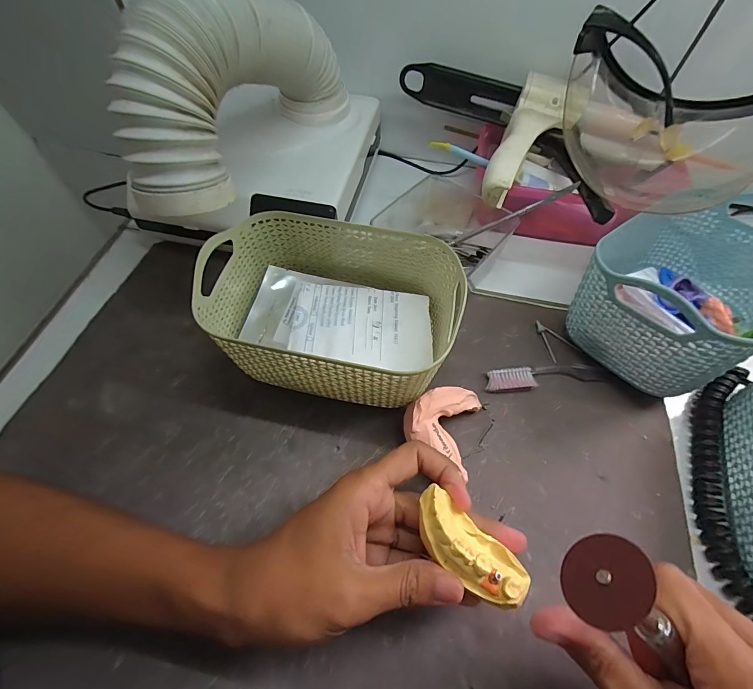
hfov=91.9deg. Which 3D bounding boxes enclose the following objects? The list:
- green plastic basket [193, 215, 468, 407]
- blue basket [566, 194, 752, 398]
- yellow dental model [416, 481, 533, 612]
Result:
[{"bbox_3d":[-0.025,-0.022,0.278,0.178,0.079,0.120,10,61,4],"label":"green plastic basket"},{"bbox_3d":[0.243,-0.048,0.288,0.169,0.093,0.114,-33,66,-18],"label":"blue basket"},{"bbox_3d":[0.047,0.105,0.188,0.065,0.020,0.027,41,68,9],"label":"yellow dental model"}]

